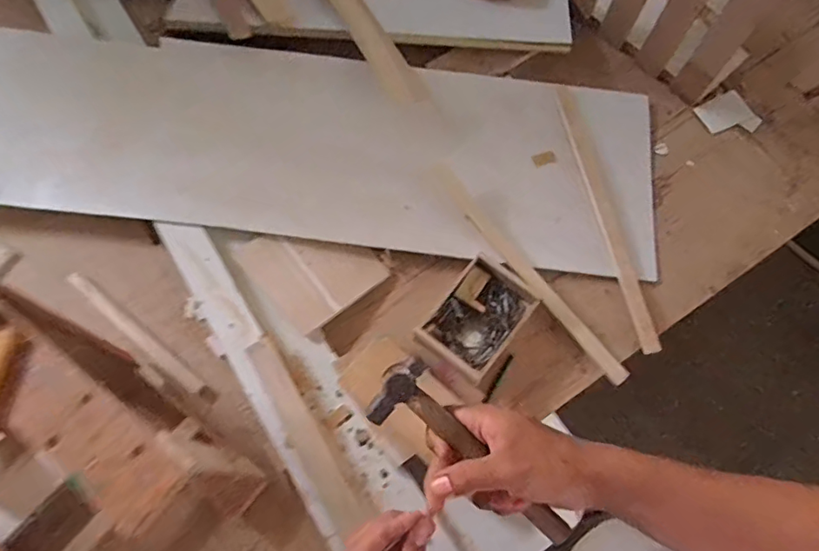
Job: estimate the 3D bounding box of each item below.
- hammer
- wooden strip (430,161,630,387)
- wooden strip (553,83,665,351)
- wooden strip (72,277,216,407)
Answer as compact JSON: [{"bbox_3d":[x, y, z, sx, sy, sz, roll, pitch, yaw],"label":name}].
[{"bbox_3d":[0.047,0.148,0.419,0.190,0.021,0.058,43,75,5],"label":"hammer"},{"bbox_3d":[0.159,-0.011,0.712,0.028,0.016,0.381,-36,73,-13],"label":"wooden strip"},{"bbox_3d":[0.283,-0.093,0.755,0.028,0.017,0.416,-11,69,-5],"label":"wooden strip"},{"bbox_3d":[-0.361,0.083,0.700,0.267,0.018,0.022,36,73,13],"label":"wooden strip"}]

